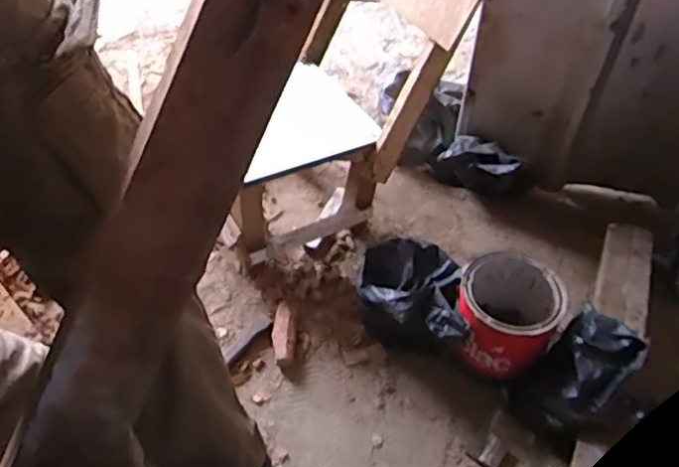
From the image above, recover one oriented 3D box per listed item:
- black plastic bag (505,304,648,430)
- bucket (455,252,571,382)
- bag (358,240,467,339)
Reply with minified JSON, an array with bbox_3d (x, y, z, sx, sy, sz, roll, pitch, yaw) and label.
[{"bbox_3d":[0.354,0.216,0.889,0.169,0.145,0.130,-29,55,-24],"label":"black plastic bag"},{"bbox_3d":[0.256,0.139,0.946,0.150,0.154,0.157,0,49,0],"label":"bucket"},{"bbox_3d":[0.111,0.103,0.965,0.155,0.107,0.172,5,49,3],"label":"bag"}]

